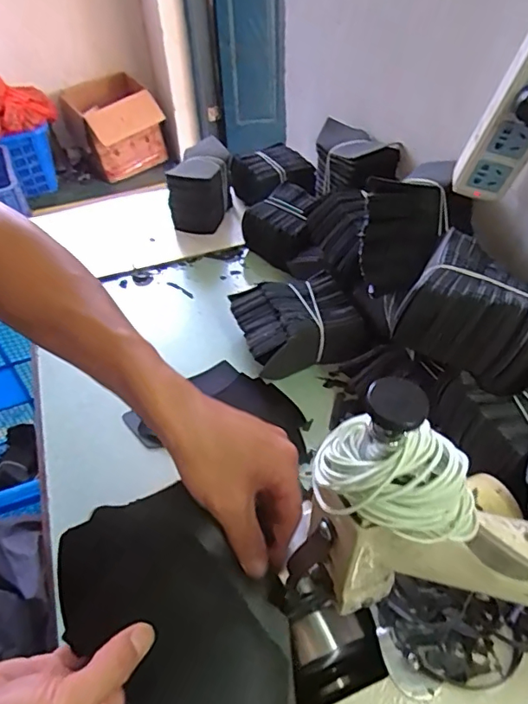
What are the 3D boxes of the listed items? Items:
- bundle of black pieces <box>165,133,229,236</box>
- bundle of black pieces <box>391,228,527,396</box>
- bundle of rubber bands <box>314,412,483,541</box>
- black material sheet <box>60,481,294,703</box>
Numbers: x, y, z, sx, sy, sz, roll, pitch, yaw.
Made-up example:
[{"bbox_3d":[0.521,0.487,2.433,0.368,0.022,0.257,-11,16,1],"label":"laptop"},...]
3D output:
[{"bbox_3d":[-0.108,-0.282,0.895,0.089,0.106,0.104,5,48,7],"label":"bundle of black pieces"},{"bbox_3d":[0.205,-0.042,0.487,0.129,0.066,0.127,20,51,20],"label":"bundle of black pieces"},{"bbox_3d":[0.057,0.054,0.224,0.073,0.033,0.041,12,49,14],"label":"bundle of rubber bands"},{"bbox_3d":[-0.050,0.171,0.320,0.109,0.045,0.181,-35,56,-24],"label":"black material sheet"}]

